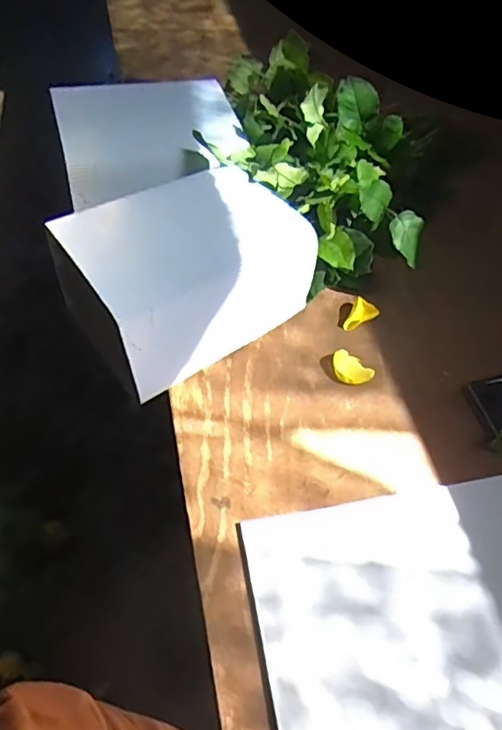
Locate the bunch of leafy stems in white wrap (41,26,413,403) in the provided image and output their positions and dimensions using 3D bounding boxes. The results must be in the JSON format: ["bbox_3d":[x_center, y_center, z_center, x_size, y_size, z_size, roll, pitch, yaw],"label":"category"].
[{"bbox_3d":[-0.006,-0.187,0.648,0.429,0.136,0.330,-23,57,-13],"label":"bunch of leafy stems in white wrap"}]

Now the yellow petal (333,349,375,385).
[{"bbox_3d":[0.105,0.004,0.585,0.043,0.013,0.032,21,58,17],"label":"yellow petal"}]

